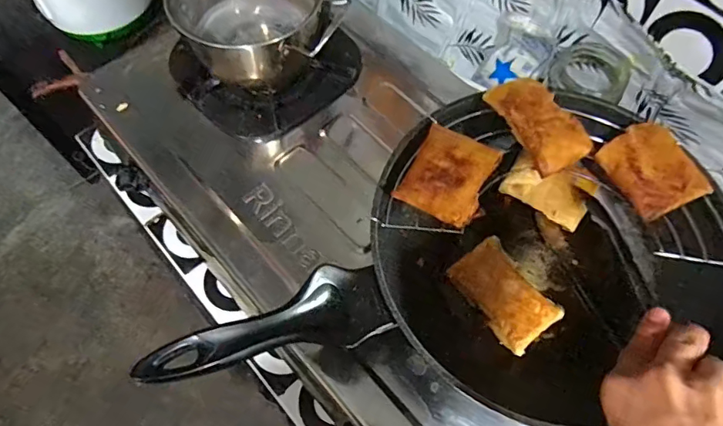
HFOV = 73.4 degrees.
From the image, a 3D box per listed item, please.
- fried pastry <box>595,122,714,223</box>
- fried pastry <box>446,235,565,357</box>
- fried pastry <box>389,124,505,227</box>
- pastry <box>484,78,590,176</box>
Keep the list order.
[{"bbox_3d":[0.246,-0.038,0.412,0.066,0.014,0.076,-25,66,-12],"label":"fried pastry"},{"bbox_3d":[0.133,0.076,0.458,0.060,0.022,0.098,-31,68,-15],"label":"fried pastry"},{"bbox_3d":[0.075,-0.034,0.416,0.066,0.012,0.082,27,67,13],"label":"fried pastry"},{"bbox_3d":[0.159,-0.083,0.437,0.056,0.014,0.095,-28,67,-13],"label":"pastry"}]

